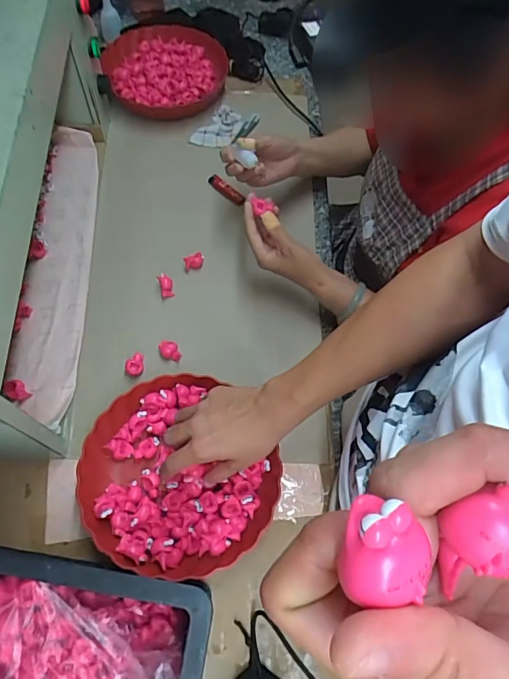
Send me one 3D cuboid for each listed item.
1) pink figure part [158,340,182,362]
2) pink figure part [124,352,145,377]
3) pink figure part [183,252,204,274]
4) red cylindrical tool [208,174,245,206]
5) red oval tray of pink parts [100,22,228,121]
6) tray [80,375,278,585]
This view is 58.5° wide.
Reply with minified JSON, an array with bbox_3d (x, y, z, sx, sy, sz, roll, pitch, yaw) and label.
[{"bbox_3d":[-0.125,0.018,0.670,0.027,0.028,0.029,1,65,-3],"label":"pink figure part"},{"bbox_3d":[-0.174,0.037,0.660,0.027,0.023,0.030,-2,65,-5],"label":"pink figure part"},{"bbox_3d":[-0.097,-0.126,0.724,0.031,0.023,0.020,-16,67,-11],"label":"pink figure part"},{"bbox_3d":[-0.051,-0.268,0.805,0.078,0.016,0.017,38,69,14],"label":"red cylindrical tool"},{"bbox_3d":[-0.171,-0.536,0.894,0.237,0.058,0.225,-17,67,-11],"label":"red oval tray of pink parts"},{"bbox_3d":[-0.101,0.173,0.575,0.217,0.046,0.238,1,65,-3],"label":"tray"}]

